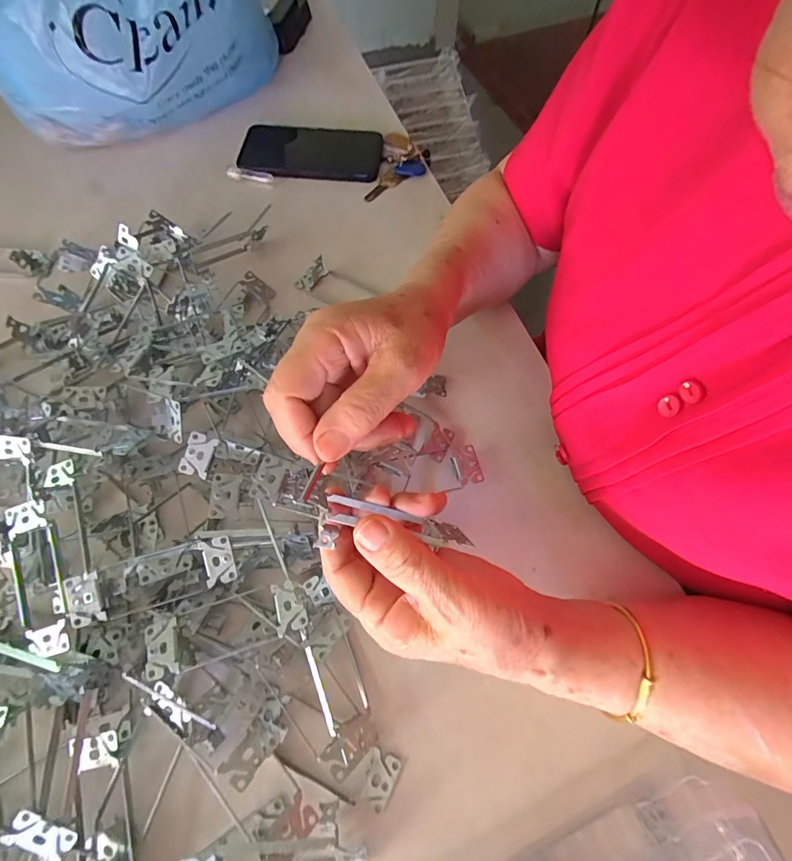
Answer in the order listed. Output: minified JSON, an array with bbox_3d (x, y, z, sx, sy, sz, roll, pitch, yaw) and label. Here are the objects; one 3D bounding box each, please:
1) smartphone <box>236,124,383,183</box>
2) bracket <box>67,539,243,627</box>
[{"bbox_3d":[-0.104,-0.341,0.510,0.169,0.017,0.088,2,67,2],"label":"smartphone"},{"bbox_3d":[-0.168,0.103,0.289,0.106,0.008,0.035,-15,86,-13],"label":"bracket"}]

